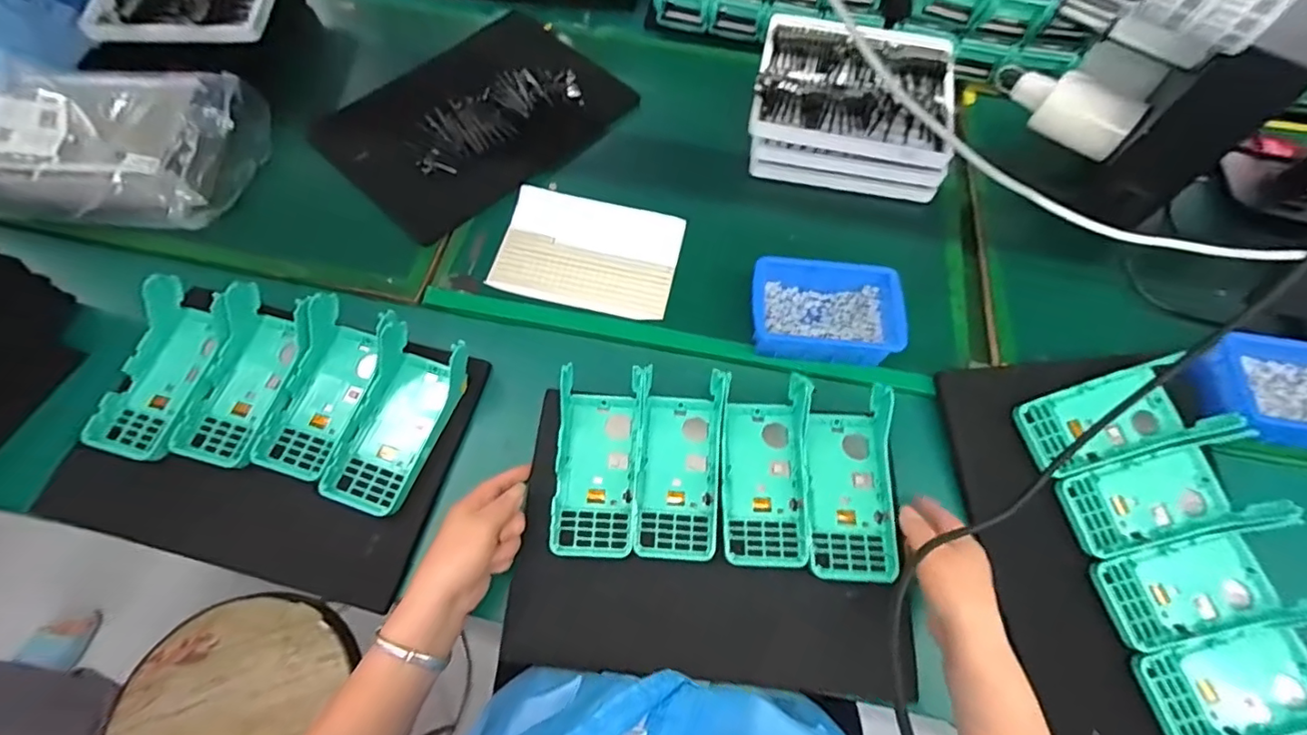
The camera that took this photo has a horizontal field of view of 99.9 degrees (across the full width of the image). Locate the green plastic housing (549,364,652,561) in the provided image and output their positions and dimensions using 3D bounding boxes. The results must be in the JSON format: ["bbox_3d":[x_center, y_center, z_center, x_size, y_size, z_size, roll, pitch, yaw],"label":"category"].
[{"bbox_3d":[-0.050,0.086,0.511,0.081,0.042,0.166,4,64,-1],"label":"green plastic housing"}]

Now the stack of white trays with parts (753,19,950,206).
[{"bbox_3d":[0.239,-0.326,0.685,0.231,0.088,0.202,10,64,2],"label":"stack of white trays with parts"}]

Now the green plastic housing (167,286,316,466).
[{"bbox_3d":[-0.398,0.007,0.532,0.086,0.055,0.167,15,64,5],"label":"green plastic housing"}]

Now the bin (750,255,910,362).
[{"bbox_3d":[0.175,-0.059,0.572,0.151,0.053,0.106,8,64,1],"label":"bin"}]

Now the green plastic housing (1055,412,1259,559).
[{"bbox_3d":[0.466,0.113,0.500,0.168,0.057,0.084,-18,67,-11],"label":"green plastic housing"}]

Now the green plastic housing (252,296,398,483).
[{"bbox_3d":[-0.317,0.014,0.530,0.084,0.053,0.177,19,65,6],"label":"green plastic housing"}]

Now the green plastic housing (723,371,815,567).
[{"bbox_3d":[0.106,0.094,0.504,0.072,0.052,0.163,6,64,0],"label":"green plastic housing"}]

